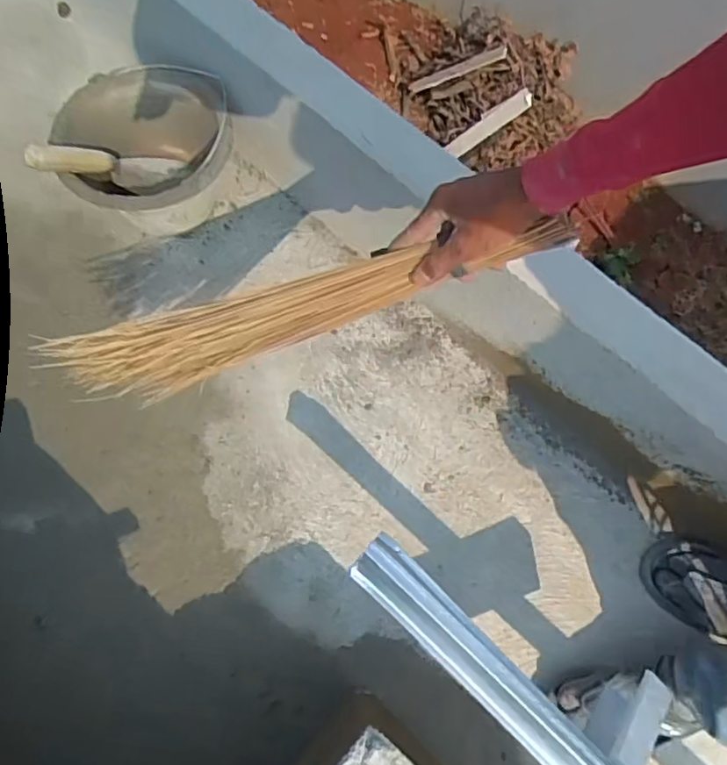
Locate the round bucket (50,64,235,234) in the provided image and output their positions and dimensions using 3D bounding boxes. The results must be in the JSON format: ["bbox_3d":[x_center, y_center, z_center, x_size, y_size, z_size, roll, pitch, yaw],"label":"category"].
[{"bbox_3d":[-0.328,-0.343,0.975,0.247,0.170,0.241,1,71,-2],"label":"round bucket"}]

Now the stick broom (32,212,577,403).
[{"bbox_3d":[-0.075,-0.071,0.629,0.551,0.135,0.040,-14,71,19],"label":"stick broom"}]

